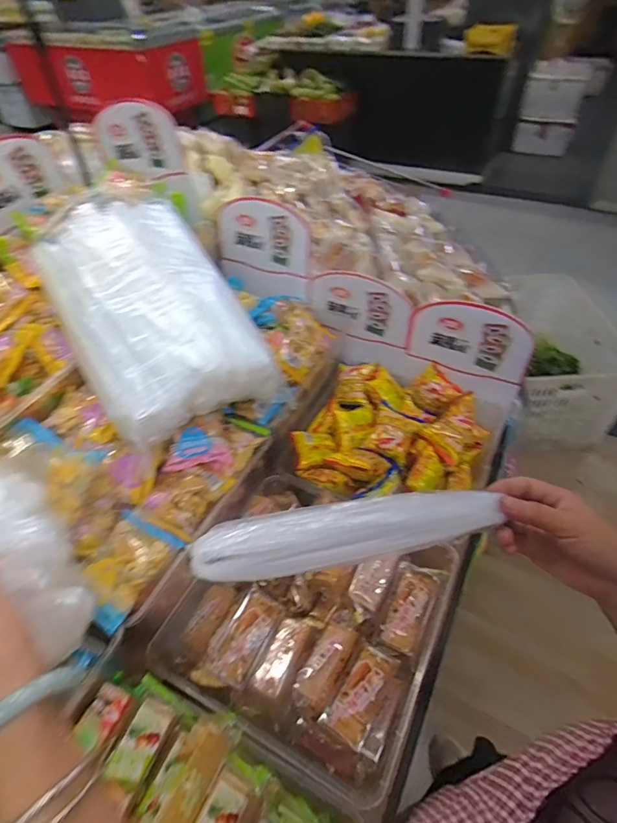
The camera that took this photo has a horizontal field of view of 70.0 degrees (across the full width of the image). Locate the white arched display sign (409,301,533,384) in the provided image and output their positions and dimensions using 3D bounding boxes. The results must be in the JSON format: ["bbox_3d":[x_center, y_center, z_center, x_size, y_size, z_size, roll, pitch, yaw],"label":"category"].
[{"bbox_3d":[0.264,-0.122,0.730,0.199,0.122,0.012,19,48,19],"label":"white arched display sign"}]

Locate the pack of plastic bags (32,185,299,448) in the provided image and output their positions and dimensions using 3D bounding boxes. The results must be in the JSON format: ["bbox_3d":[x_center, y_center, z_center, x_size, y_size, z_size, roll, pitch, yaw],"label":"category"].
[{"bbox_3d":[-0.198,-0.134,0.568,0.216,0.079,0.324,-30,79,-19],"label":"pack of plastic bags"}]

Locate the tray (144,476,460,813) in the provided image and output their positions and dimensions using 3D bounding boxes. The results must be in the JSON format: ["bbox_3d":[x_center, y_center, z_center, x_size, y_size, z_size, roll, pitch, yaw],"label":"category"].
[{"bbox_3d":[0.001,0.240,0.553,0.303,0.073,0.297,20,51,20],"label":"tray"}]

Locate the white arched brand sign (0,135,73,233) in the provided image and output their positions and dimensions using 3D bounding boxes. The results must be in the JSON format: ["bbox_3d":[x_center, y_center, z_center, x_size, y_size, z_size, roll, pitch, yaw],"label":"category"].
[{"bbox_3d":[-0.516,-0.410,0.776,0.012,0.113,0.190,13,50,22],"label":"white arched brand sign"}]

